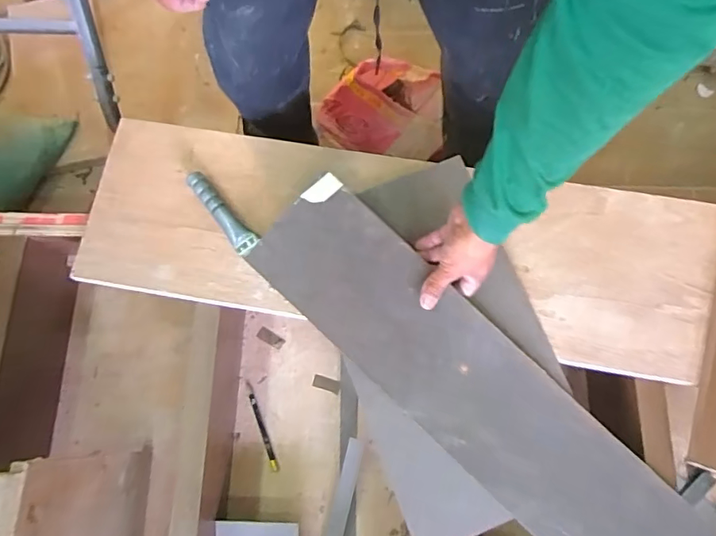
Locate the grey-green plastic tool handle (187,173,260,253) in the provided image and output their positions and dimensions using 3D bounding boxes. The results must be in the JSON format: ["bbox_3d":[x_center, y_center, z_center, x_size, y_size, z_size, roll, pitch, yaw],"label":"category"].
[{"bbox_3d":[-0.193,-0.079,0.694,0.032,0.030,0.134,-39,79,-9],"label":"grey-green plastic tool handle"}]

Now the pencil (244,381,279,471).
[{"bbox_3d":[-0.156,0.254,0.791,0.012,0.007,0.145,-21,77,-6],"label":"pencil"}]

